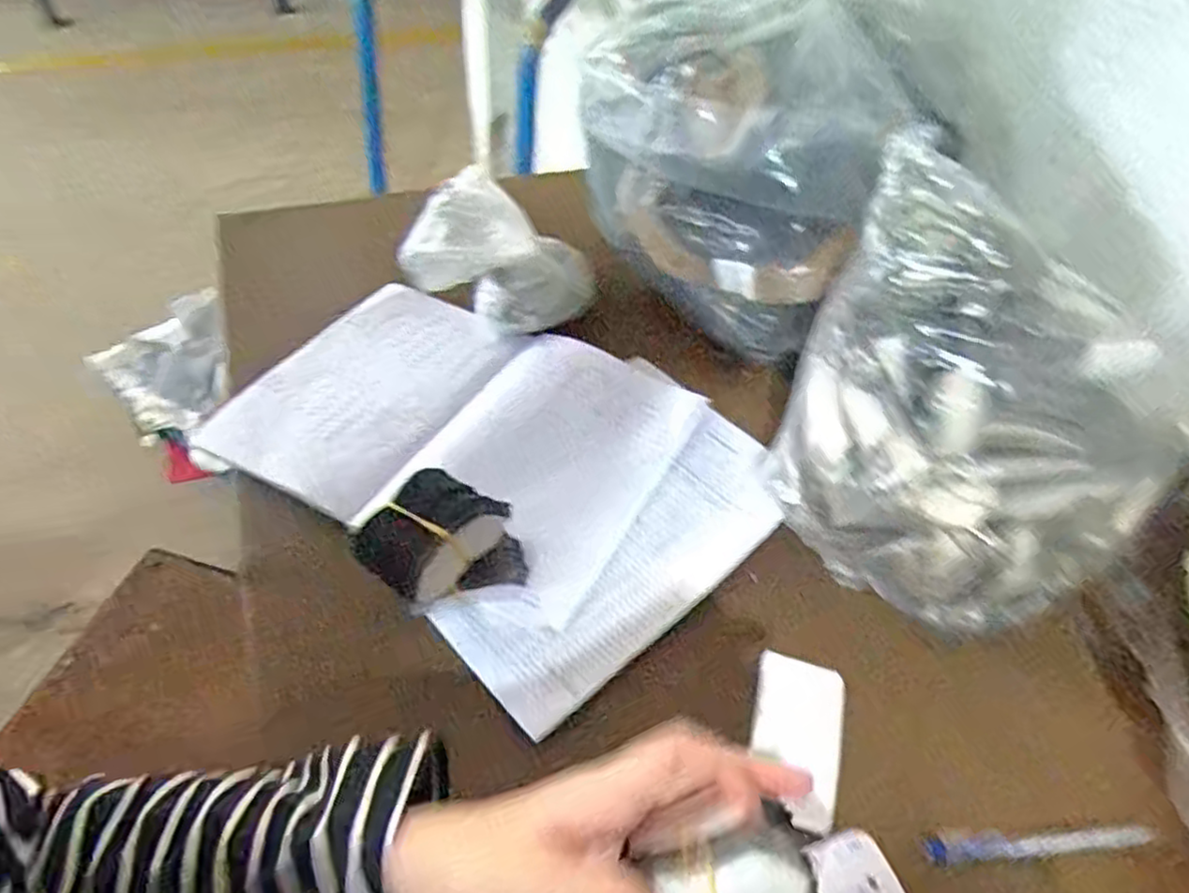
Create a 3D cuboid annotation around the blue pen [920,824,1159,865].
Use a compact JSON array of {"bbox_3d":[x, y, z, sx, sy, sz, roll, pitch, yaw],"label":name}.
[{"bbox_3d":[0.254,0.227,0.410,0.132,0.008,0.014,-1,48,-4],"label":"blue pen"}]

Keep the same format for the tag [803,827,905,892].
[{"bbox_3d":[0.144,0.241,0.390,0.043,0.011,0.055,-16,50,-17],"label":"tag"}]

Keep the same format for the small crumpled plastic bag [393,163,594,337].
[{"bbox_3d":[-0.094,-0.180,0.679,0.182,0.079,0.105,31,53,22],"label":"small crumpled plastic bag"}]

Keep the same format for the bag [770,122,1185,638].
[{"bbox_3d":[0.245,-0.016,0.463,0.230,0.226,0.175,23,50,17],"label":"bag"}]

